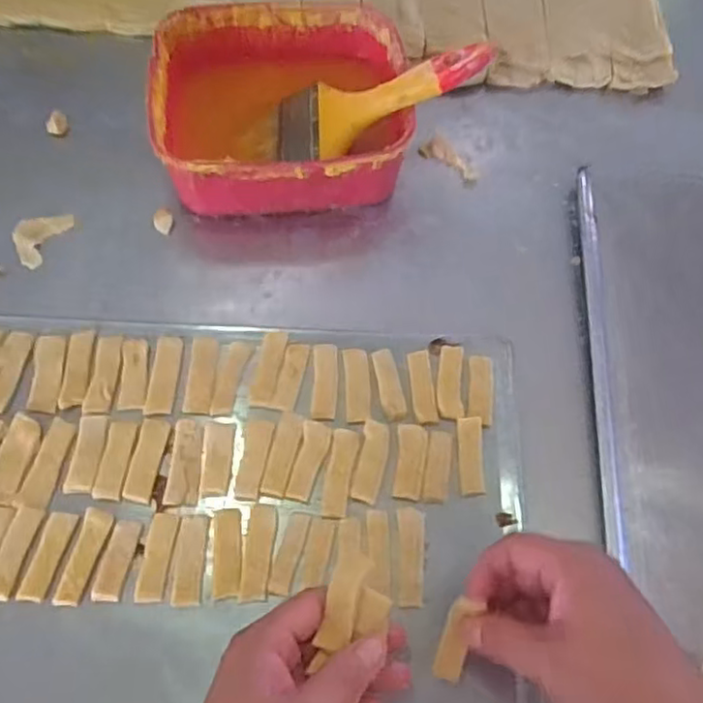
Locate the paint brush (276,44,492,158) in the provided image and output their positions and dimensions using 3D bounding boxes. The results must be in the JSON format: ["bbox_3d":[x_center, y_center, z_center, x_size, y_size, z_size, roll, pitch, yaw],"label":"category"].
[{"bbox_3d":[0.019,-0.192,0.496,0.172,0.016,0.079,-13,64,22],"label":"paint brush"}]

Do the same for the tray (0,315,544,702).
[{"bbox_3d":[-0.107,0.129,0.415,0.434,0.017,0.323,2,66,-1],"label":"tray"}]

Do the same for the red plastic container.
[{"bbox_3d":[-0.056,-0.195,0.537,0.191,0.071,0.176,-1,66,-2],"label":"red plastic container"}]

